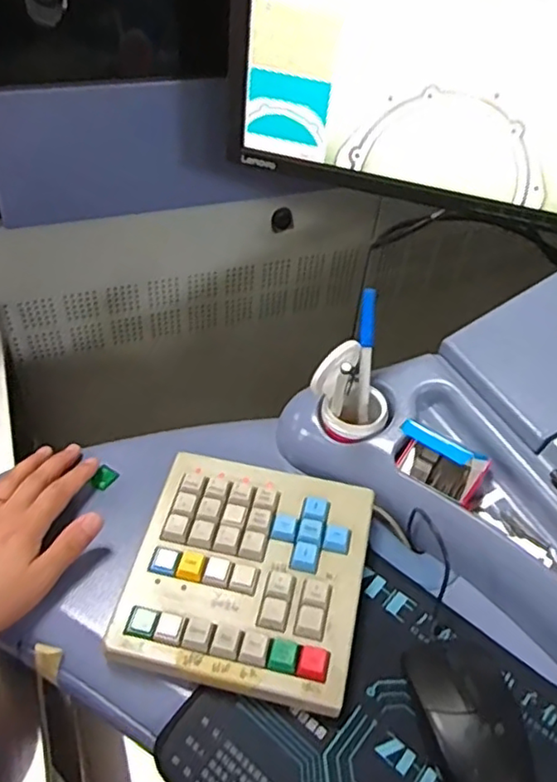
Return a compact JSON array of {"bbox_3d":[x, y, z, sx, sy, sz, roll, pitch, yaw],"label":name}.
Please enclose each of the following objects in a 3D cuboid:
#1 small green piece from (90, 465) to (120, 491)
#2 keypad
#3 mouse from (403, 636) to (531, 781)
[{"bbox_3d":[-0.143,0.071,0.519,0.016,0.007,0.023,22,48,15],"label":"small green piece"},{"bbox_3d":[-0.020,0.122,0.437,0.154,0.027,0.156,12,46,6],"label":"keypad"},{"bbox_3d":[0.115,0.202,0.378,0.056,0.031,0.111,-4,47,-9],"label":"mouse"}]

